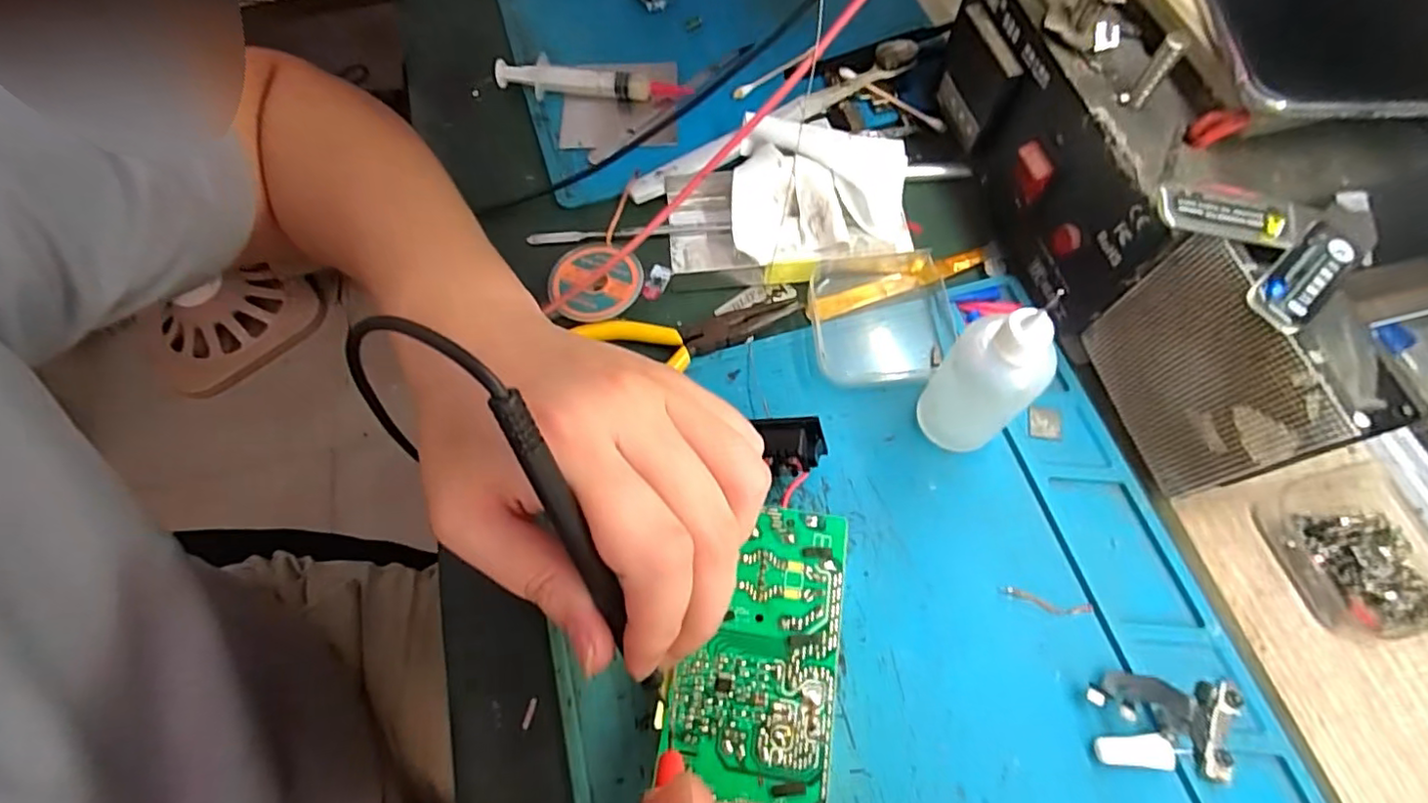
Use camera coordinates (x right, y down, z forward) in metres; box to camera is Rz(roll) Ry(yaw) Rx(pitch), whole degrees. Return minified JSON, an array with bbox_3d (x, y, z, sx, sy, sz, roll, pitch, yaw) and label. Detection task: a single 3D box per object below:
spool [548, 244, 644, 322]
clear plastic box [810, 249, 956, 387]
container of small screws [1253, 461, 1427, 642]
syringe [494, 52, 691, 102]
[{"bbox_3d":[-0.058,-0.056,0.299,0.044,0.015,0.043,-1,66,1],"label":"spool"},{"bbox_3d":[0.081,-0.039,0.288,0.064,0.017,0.063,-3,66,0],"label":"clear plastic box"},{"bbox_3d":[0.262,0.056,0.238,0.061,0.017,0.061,-16,66,-5],"label":"container of small screws"},{"bbox_3d":[-0.071,-0.184,0.355,0.112,0.018,0.015,10,66,6],"label":"syringe"}]

